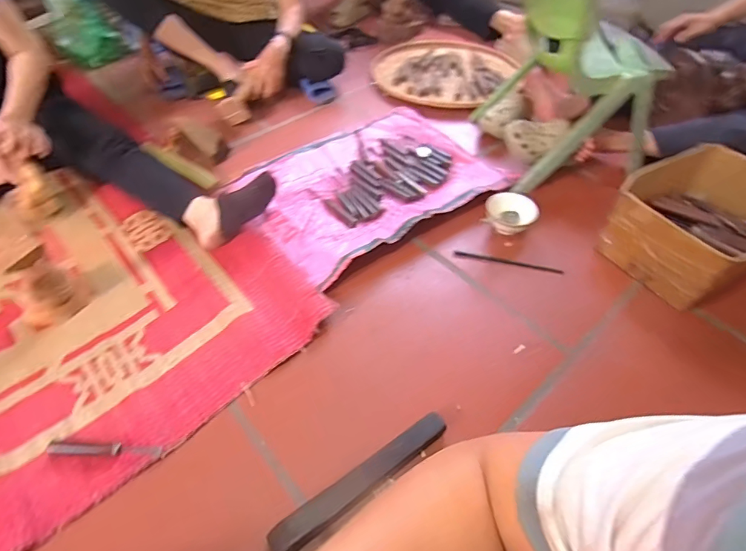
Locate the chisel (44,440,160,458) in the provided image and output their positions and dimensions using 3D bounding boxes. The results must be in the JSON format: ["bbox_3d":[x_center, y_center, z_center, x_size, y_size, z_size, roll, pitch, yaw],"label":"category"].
[{"bbox_3d":[-0.429,0.276,0.686,0.183,0.013,0.020,2,48,3],"label":"chisel"}]

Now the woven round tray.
[{"bbox_3d":[0.239,-0.720,1.519,0.486,0.045,0.503,6,50,11],"label":"woven round tray"}]

